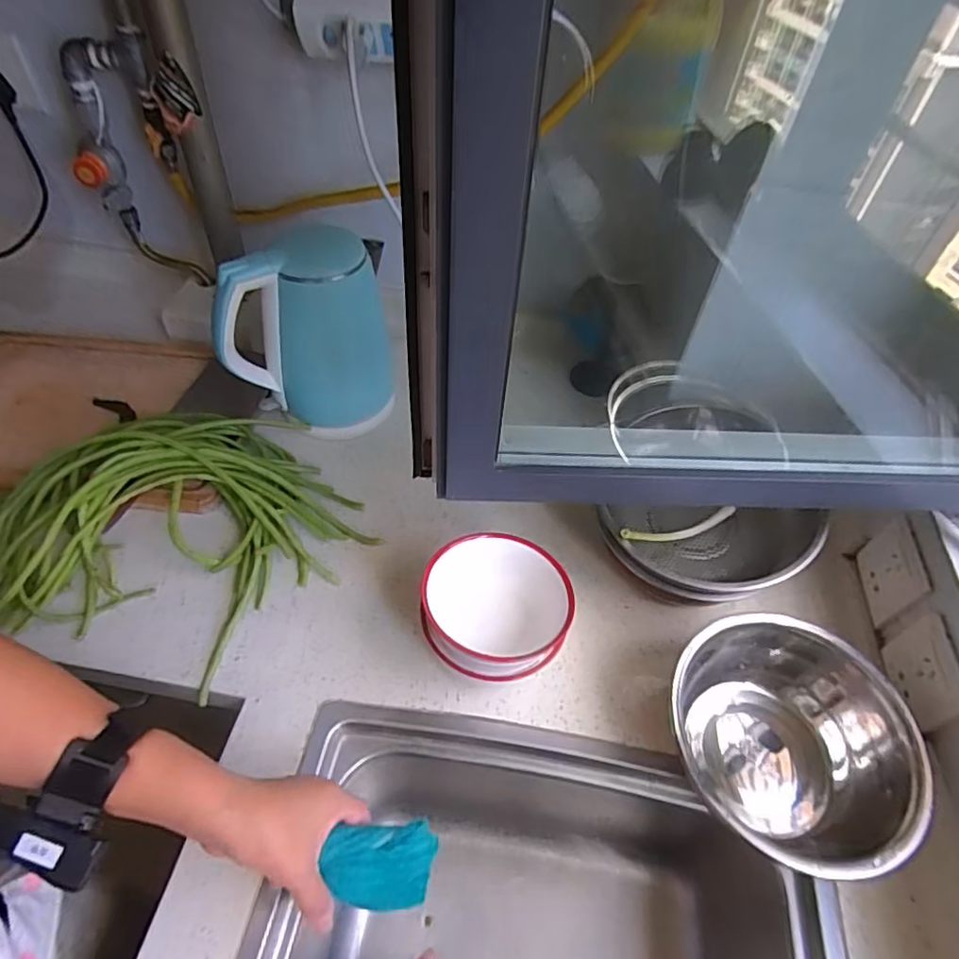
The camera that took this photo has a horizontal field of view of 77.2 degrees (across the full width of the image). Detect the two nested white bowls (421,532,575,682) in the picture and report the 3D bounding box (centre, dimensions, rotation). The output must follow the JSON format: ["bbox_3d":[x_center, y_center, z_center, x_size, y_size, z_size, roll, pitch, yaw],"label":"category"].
[{"bbox_3d":[0.013,0.131,0.557,0.124,0.101,0.128,2,51,-3],"label":"two nested white bowls"}]

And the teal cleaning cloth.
[{"bbox_3d":[-0.070,0.283,0.439,0.075,0.046,0.049,-4,51,-8],"label":"teal cleaning cloth"}]

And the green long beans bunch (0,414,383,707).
[{"bbox_3d":[-0.323,0.020,0.631,0.384,0.090,0.297,18,52,10],"label":"green long beans bunch"}]

